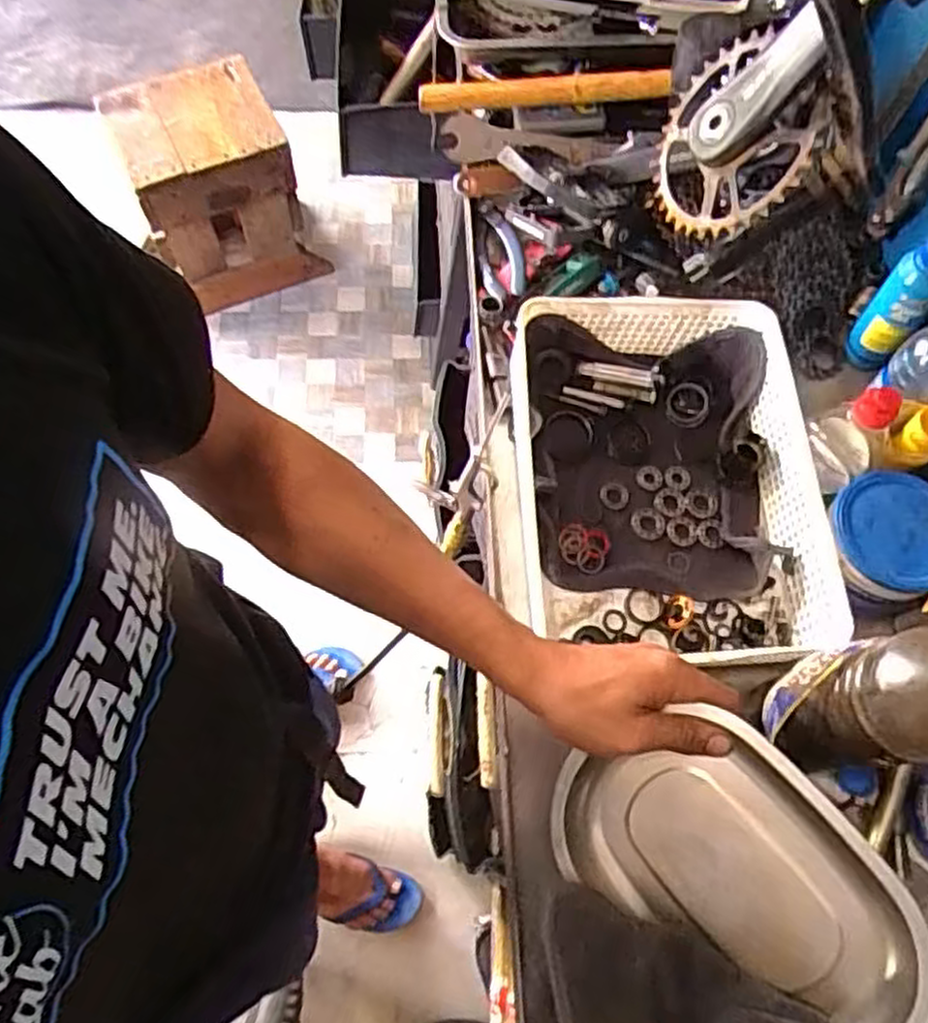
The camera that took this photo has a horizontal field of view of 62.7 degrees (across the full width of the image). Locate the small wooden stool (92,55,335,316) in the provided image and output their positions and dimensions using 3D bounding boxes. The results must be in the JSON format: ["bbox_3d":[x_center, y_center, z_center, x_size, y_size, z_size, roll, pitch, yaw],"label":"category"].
[{"bbox_3d":[-0.519,-0.682,1.643,0.328,0.393,0.262,-21,71,-11],"label":"small wooden stool"}]

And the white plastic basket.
[{"bbox_3d":[0.183,-0.035,0.686,0.259,0.078,0.308,-4,68,-5],"label":"white plastic basket"}]

